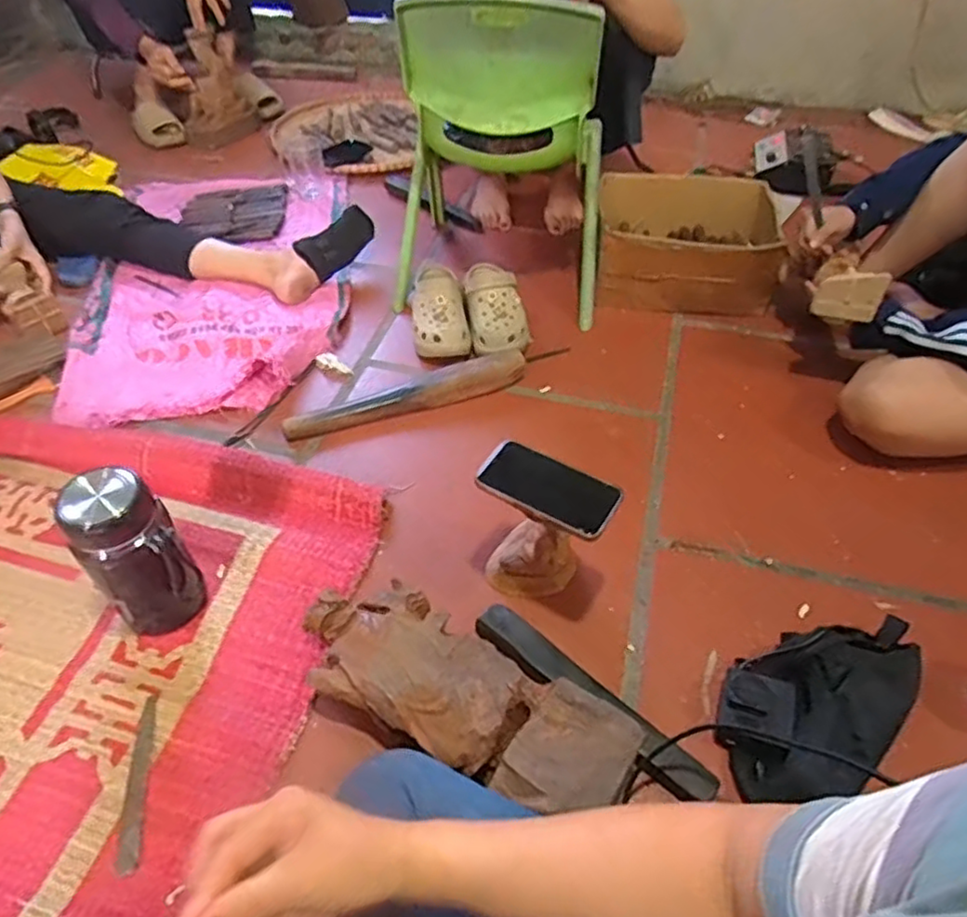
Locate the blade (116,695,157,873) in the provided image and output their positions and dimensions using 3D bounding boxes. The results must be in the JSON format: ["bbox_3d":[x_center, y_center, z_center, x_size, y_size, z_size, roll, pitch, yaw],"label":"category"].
[{"bbox_3d":[-0.355,0.328,0.677,0.022,0.006,0.170,-10,47,-9],"label":"blade"}]

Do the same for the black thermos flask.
[{"bbox_3d":[-0.380,0.109,0.727,0.095,0.217,0.076,-26,52,-23],"label":"black thermos flask"}]

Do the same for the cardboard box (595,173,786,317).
[{"bbox_3d":[0.370,-0.406,1.233,0.315,0.157,0.272,3,47,3],"label":"cardboard box"}]

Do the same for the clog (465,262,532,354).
[{"bbox_3d":[0.018,-0.263,1.135,0.092,0.085,0.220,-8,47,-8],"label":"clog"}]

